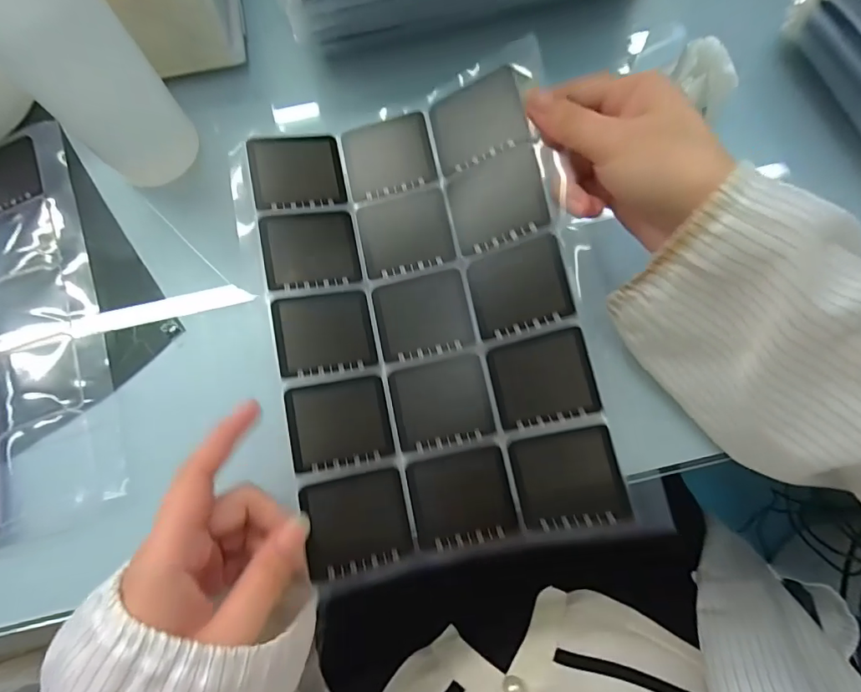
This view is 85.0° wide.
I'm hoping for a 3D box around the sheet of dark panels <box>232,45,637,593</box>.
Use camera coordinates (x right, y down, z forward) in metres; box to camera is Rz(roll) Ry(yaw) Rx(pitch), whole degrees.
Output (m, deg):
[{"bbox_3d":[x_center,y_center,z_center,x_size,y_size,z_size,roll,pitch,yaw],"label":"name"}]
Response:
[{"bbox_3d":[-0.009,-0.022,0.269,0.179,0.049,0.267,-8,74,0],"label":"sheet of dark panels"}]

